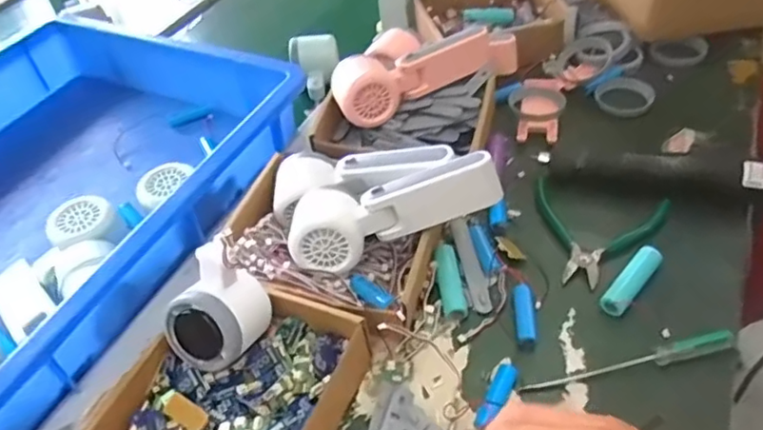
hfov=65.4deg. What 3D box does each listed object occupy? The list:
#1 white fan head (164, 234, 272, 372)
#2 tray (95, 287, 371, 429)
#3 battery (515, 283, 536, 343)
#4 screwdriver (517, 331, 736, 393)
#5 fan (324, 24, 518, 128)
[{"bbox_3d":[-0.119,0.059,0.421,0.060,0.087,0.052,-7,16,20],"label":"white fan head"},{"bbox_3d":[-0.103,0.125,0.402,0.142,0.039,0.164,15,50,21],"label":"tray"},{"bbox_3d":[0.110,0.077,0.459,0.013,0.010,0.048,0,46,7],"label":"battery"},{"bbox_3d":[0.175,0.107,0.423,0.156,0.012,0.012,-15,50,3],"label":"screwdriver"},{"bbox_3d":[0.047,-0.149,0.616,0.203,0.072,0.065,-26,48,-17],"label":"fan"}]

